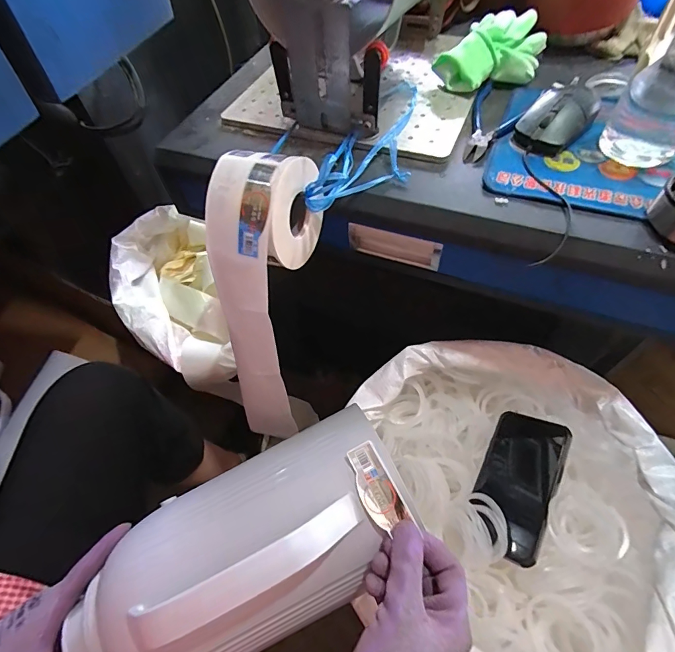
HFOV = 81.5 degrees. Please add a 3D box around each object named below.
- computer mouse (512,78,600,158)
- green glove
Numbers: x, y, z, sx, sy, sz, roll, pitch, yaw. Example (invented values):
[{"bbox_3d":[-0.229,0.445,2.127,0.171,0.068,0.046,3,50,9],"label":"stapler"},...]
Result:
[{"bbox_3d":[0.240,-0.228,0.425,0.061,0.039,0.096,34,64,25],"label":"computer mouse"},{"bbox_3d":[0.196,-0.340,0.490,0.136,0.055,0.085,-31,58,-17],"label":"green glove"}]

